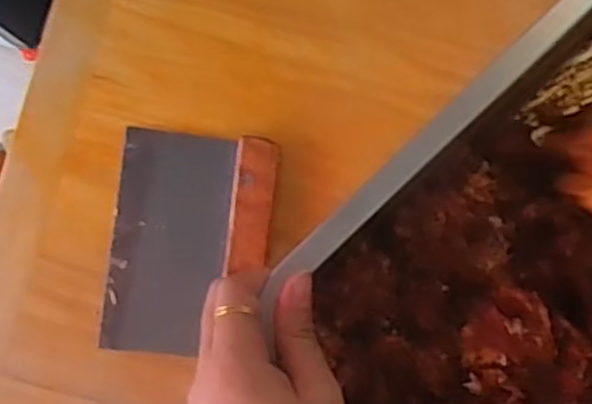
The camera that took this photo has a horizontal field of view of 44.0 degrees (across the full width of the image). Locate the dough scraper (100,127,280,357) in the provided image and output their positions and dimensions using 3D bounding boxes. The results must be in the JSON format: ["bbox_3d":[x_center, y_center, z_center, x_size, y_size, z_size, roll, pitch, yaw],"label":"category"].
[{"bbox_3d":[-0.073,0.029,0.500,0.109,0.026,0.150,6,86,2],"label":"dough scraper"}]

